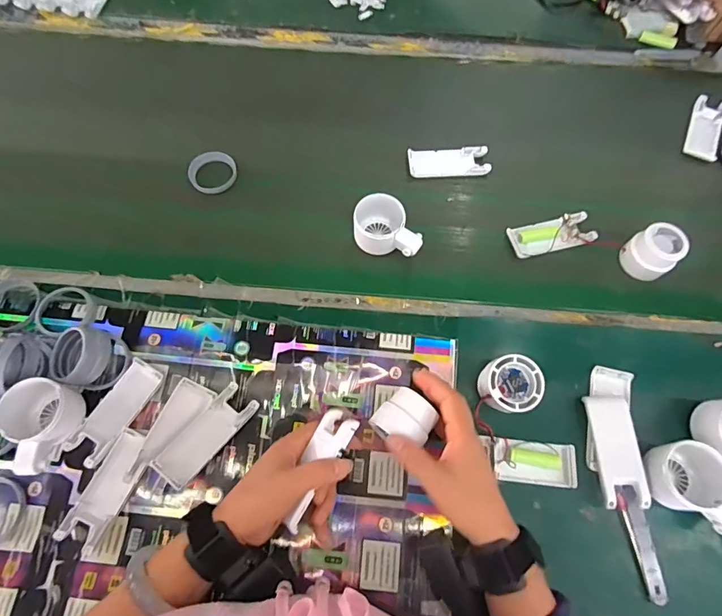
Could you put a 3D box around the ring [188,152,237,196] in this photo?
[{"bbox_3d":[-0.193,-0.176,0.577,0.062,0.013,0.058,1,68,-1],"label":"ring"}]

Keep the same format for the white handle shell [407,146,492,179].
[{"bbox_3d":[0.116,-0.193,0.590,0.105,0.010,0.042,-2,68,-2],"label":"white handle shell"}]

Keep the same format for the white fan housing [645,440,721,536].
[{"bbox_3d":[0.306,0.166,0.412,0.071,0.039,0.080,-4,68,-3],"label":"white fan housing"}]

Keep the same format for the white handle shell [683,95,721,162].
[{"bbox_3d":[0.485,-0.253,0.626,0.043,0.010,0.105,22,69,7],"label":"white handle shell"}]

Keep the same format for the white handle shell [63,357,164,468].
[{"bbox_3d":[-0.245,0.102,0.443,0.039,0.010,0.102,29,70,10],"label":"white handle shell"}]

